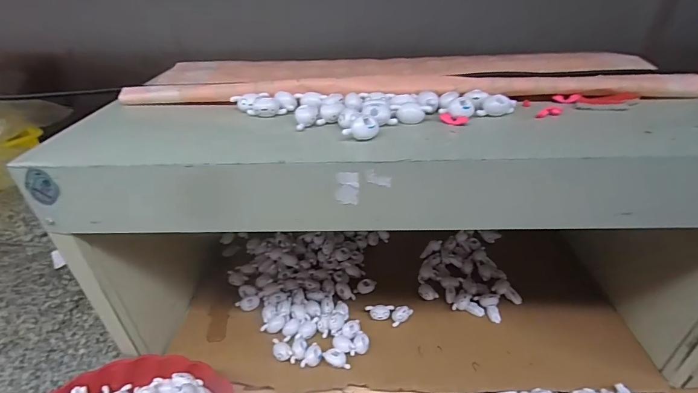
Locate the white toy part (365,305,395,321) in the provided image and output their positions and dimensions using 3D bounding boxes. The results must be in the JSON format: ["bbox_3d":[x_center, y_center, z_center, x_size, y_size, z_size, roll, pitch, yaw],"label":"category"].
[{"bbox_3d":[0.038,0.146,0.457,0.035,0.009,0.018,3,36,8],"label":"white toy part"}]

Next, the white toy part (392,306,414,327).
[{"bbox_3d":[0.064,0.147,0.453,0.031,0.010,0.017,-27,42,-29],"label":"white toy part"}]

